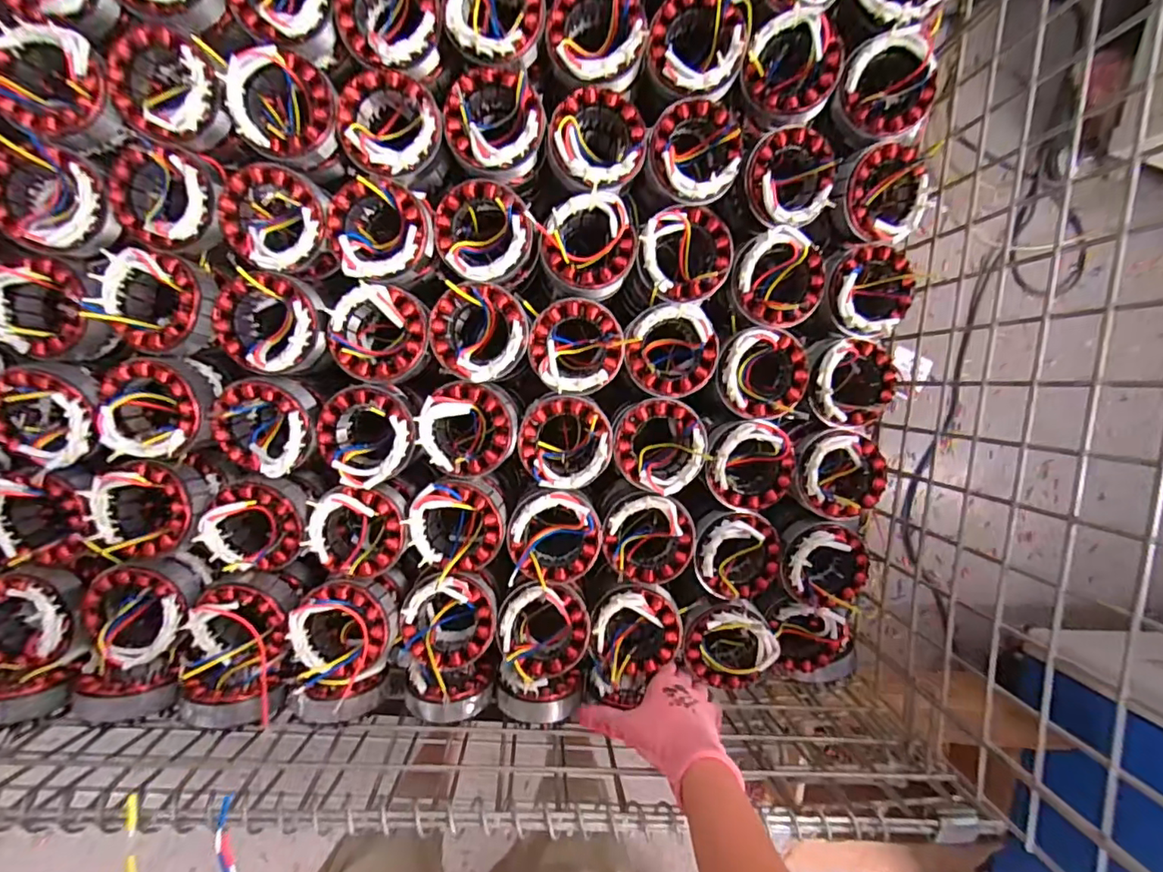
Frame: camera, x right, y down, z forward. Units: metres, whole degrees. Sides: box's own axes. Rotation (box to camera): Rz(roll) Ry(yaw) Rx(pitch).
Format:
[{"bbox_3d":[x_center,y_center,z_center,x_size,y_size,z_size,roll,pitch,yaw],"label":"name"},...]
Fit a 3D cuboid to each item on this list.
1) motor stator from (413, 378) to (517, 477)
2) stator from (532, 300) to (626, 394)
[{"bbox_3d":[-0.105,-0.008,0.515,0.085,0.049,0.084,0,96,-5],"label":"motor stator"},{"bbox_3d":[-0.005,-0.084,0.516,0.085,0.042,0.085,0,96,-5],"label":"stator"}]

